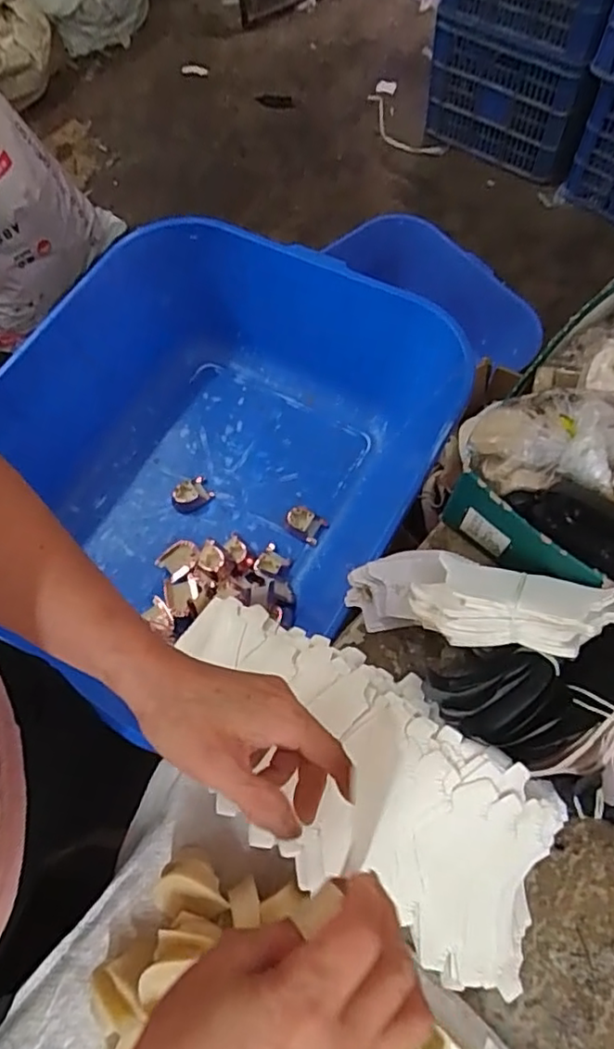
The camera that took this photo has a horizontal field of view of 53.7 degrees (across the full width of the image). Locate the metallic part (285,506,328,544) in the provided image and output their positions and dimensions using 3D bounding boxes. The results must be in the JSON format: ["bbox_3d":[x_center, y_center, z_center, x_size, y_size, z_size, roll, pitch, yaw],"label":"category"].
[{"bbox_3d":[-0.003,-0.002,0.803,0.050,0.017,0.036,27,71,14],"label":"metallic part"}]

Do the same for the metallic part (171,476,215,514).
[{"bbox_3d":[-0.160,-0.041,0.834,0.054,0.016,0.045,-39,70,-13],"label":"metallic part"}]

